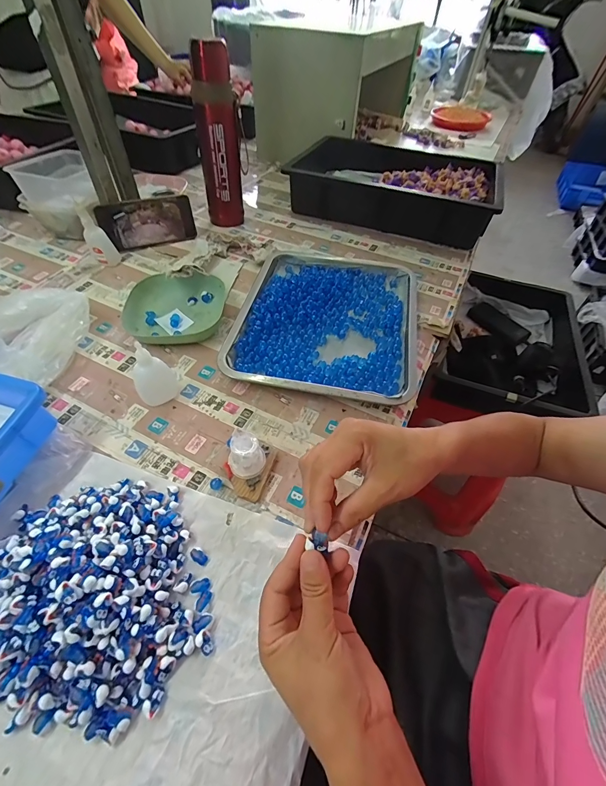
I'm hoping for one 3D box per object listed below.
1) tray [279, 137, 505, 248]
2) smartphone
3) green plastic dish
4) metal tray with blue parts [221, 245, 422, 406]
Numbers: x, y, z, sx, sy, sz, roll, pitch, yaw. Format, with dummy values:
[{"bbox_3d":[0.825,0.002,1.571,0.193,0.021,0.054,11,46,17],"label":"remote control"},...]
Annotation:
[{"bbox_3d":[0.201,-0.490,0.798,0.451,0.092,0.320,18,51,10],"label":"tray"},{"bbox_3d":[-0.286,-0.317,0.632,0.163,0.078,0.010,-23,41,-23],"label":"smartphone"},{"bbox_3d":[-0.197,-0.131,0.513,0.146,0.033,0.129,-2,51,-6],"label":"green plastic dish"},{"bbox_3d":[0.045,-0.127,0.530,0.272,0.030,0.333,10,50,4],"label":"metal tray with blue parts"}]

